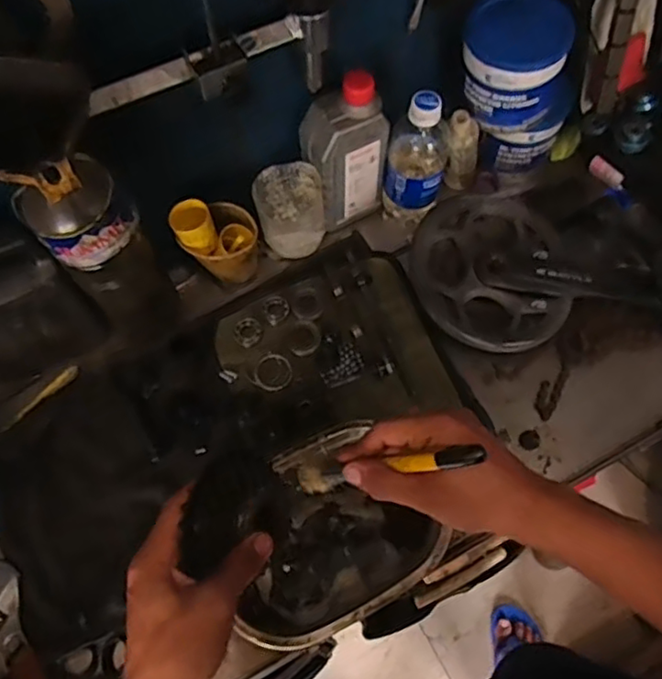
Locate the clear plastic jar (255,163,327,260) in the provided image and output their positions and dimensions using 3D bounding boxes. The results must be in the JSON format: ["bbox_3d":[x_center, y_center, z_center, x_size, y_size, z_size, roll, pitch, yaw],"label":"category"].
[{"bbox_3d":[-0.043,-0.137,0.675,0.070,0.085,0.062,-7,64,-1],"label":"clear plastic jar"}]

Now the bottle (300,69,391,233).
[{"bbox_3d":[0.015,-0.195,0.654,0.076,0.172,0.050,-28,66,-11],"label":"bottle"}]

